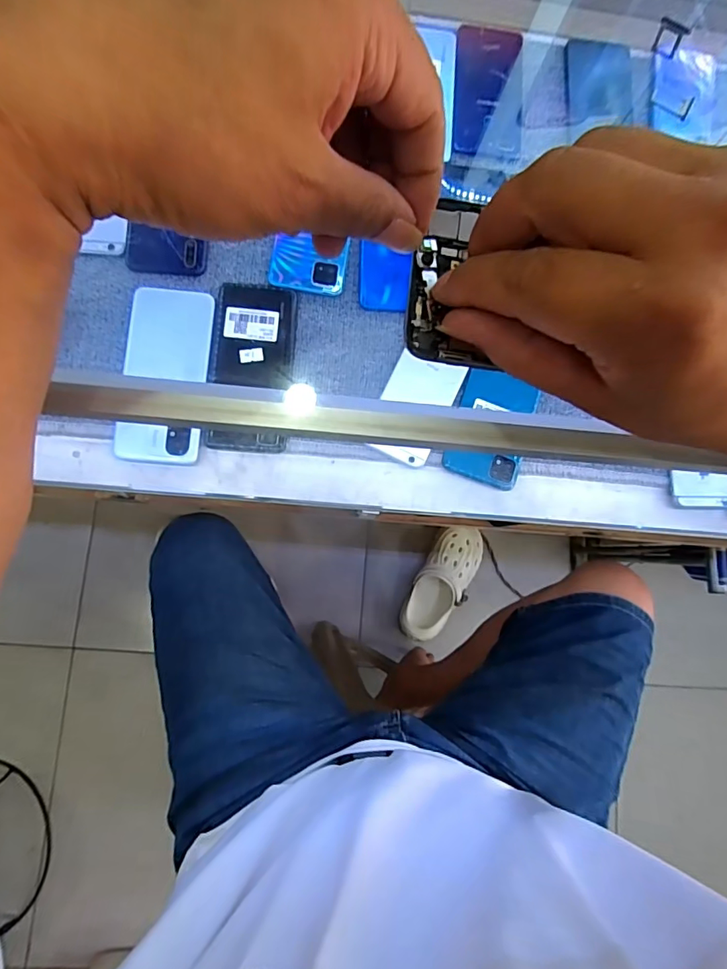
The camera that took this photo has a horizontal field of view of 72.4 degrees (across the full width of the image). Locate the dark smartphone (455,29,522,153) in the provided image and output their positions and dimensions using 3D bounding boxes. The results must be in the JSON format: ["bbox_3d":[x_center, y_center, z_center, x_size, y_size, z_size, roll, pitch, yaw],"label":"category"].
[{"bbox_3d":[0.137,-0.434,0.547,0.073,0.012,0.142,3,83,-5],"label":"dark smartphone"}]

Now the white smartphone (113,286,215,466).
[{"bbox_3d":[-0.188,-0.104,0.467,0.076,0.014,0.169,5,82,-4],"label":"white smartphone"}]

